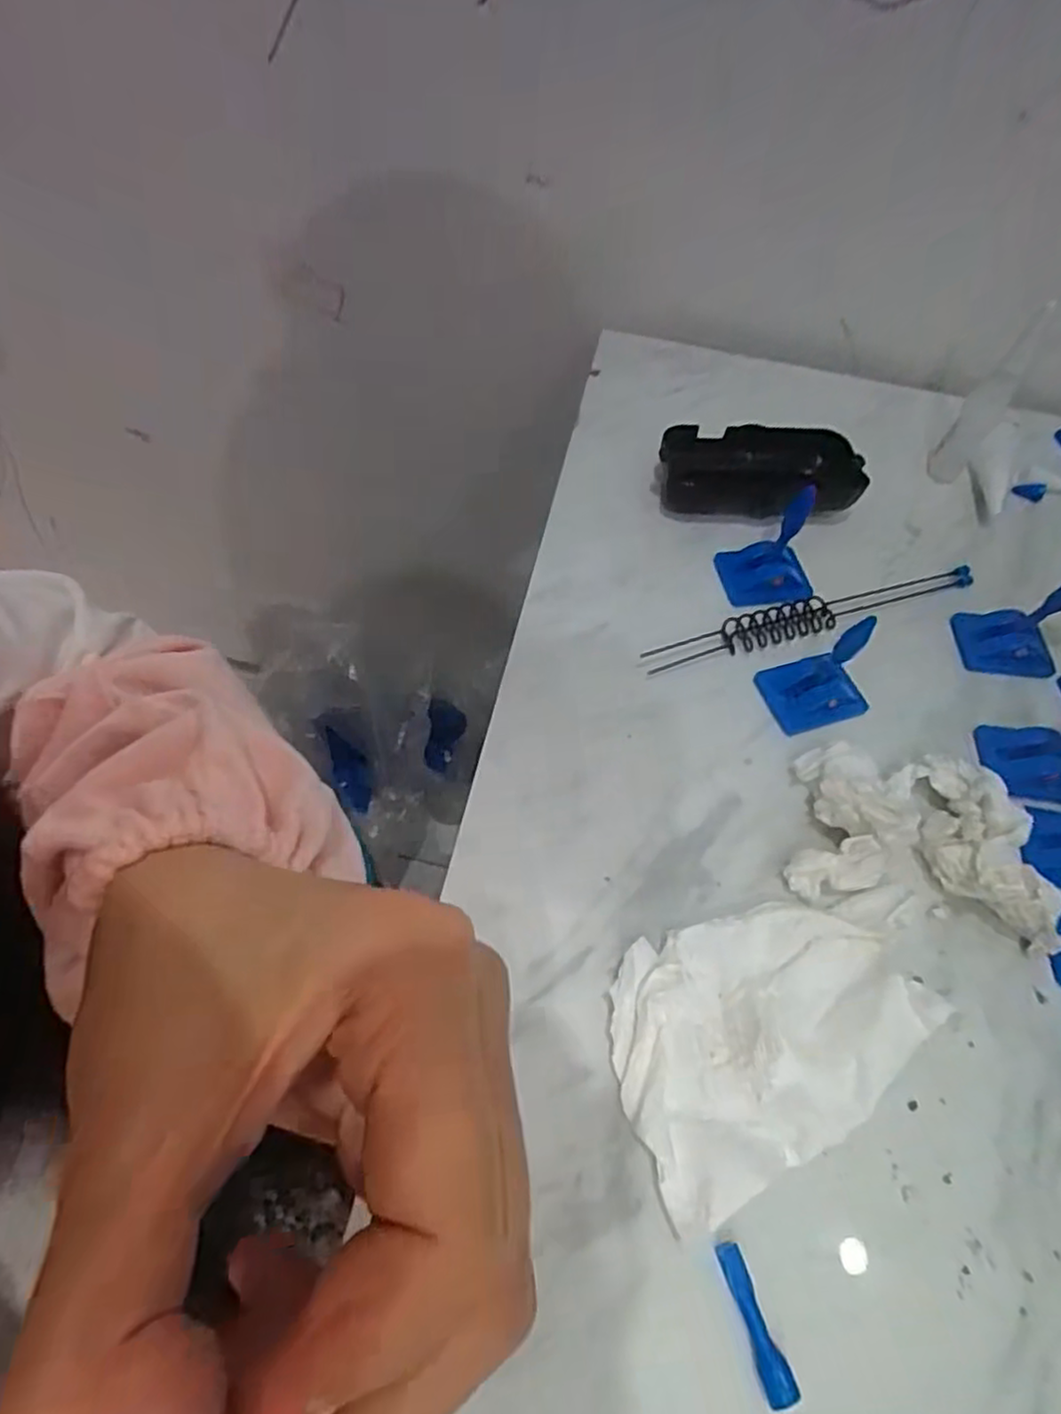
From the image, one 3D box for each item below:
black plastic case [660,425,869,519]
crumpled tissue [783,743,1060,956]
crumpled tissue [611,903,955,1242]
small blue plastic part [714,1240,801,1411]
[{"bbox_3d":[0.127,-0.133,0.388,0.104,0.026,0.047,1,59,-3],"label":"black plastic case"},{"bbox_3d":[0.151,0.052,0.274,0.093,0.029,0.074,3,59,-2],"label":"crumpled tissue"},{"bbox_3d":[0.080,0.111,0.241,0.108,0.020,0.076,-20,63,-15],"label":"crumpled tissue"},{"bbox_3d":[0.066,0.182,0.205,0.009,0.007,0.037,-16,62,-12],"label":"small blue plastic part"}]

